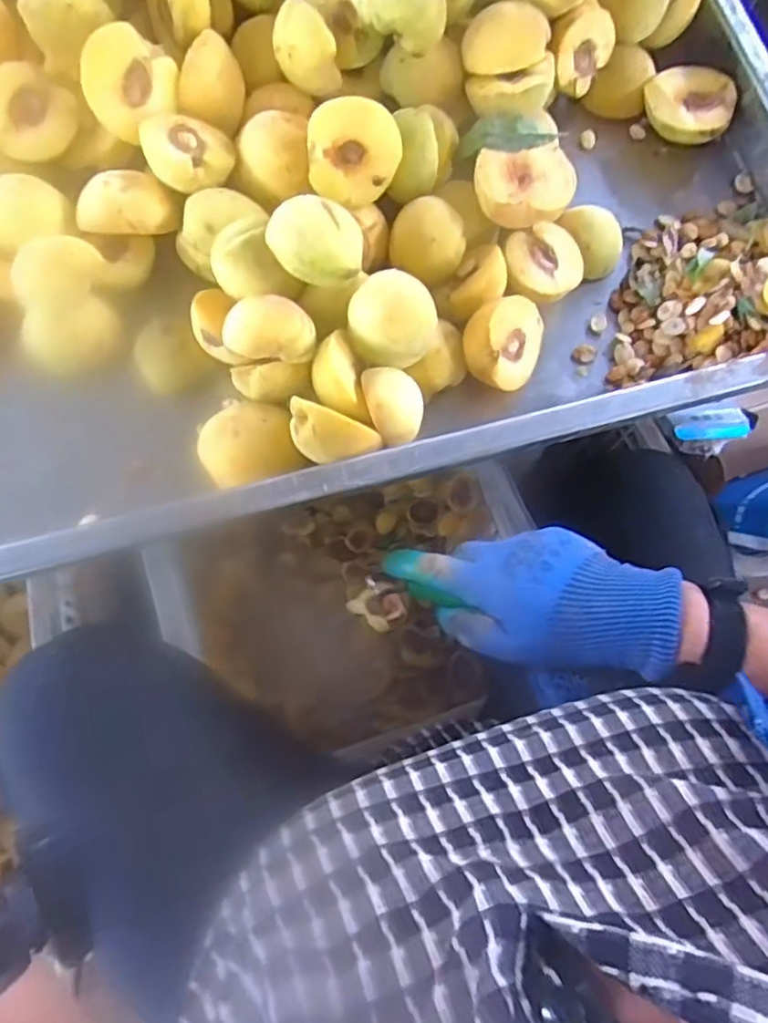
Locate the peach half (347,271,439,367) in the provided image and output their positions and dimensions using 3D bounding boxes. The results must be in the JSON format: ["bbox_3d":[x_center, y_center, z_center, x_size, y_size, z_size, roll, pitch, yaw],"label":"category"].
[{"bbox_3d":[0.006,-0.136,0.467,0.063,0.026,0.063,-1,101,-3],"label":"peach half"}]

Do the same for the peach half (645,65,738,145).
[{"bbox_3d":[0.271,-0.358,0.578,0.077,0.030,0.063,37,97,19],"label":"peach half"}]

